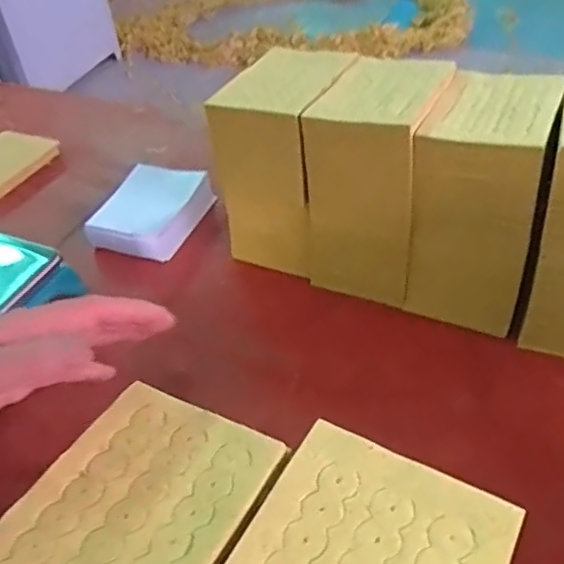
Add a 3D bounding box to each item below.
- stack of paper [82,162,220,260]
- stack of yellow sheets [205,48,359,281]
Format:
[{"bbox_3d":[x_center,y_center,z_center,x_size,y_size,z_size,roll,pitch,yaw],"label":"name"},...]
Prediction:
[{"bbox_3d":[-0.185,-0.100,0.860,0.136,0.046,0.163,9,46,16],"label":"stack of paper"},{"bbox_3d":[0.001,-0.154,0.764,0.120,0.208,0.175,14,48,20],"label":"stack of yellow sheets"}]

